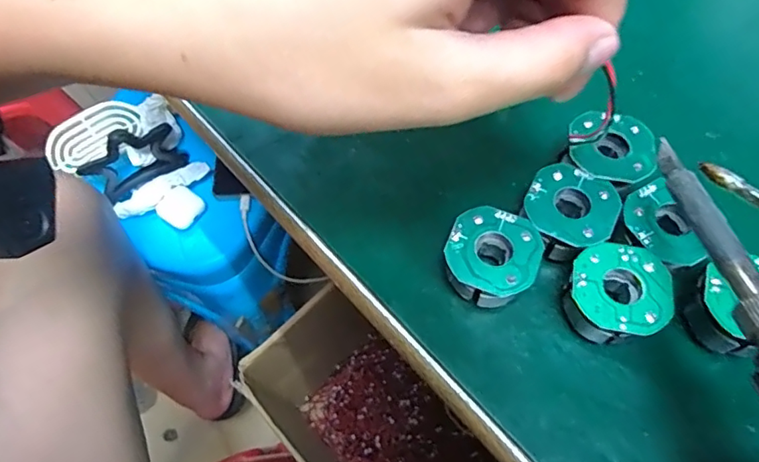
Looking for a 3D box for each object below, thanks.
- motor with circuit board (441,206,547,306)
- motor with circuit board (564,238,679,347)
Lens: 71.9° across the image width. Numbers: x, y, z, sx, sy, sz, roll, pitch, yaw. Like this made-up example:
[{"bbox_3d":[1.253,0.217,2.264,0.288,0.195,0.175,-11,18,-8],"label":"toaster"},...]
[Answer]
[{"bbox_3d":[0.039,0.011,0.184,0.031,0.022,0.031,-1,64,3],"label":"motor with circuit board"},{"bbox_3d":[0.078,0.023,0.176,0.032,0.022,0.031,-1,64,3],"label":"motor with circuit board"}]

